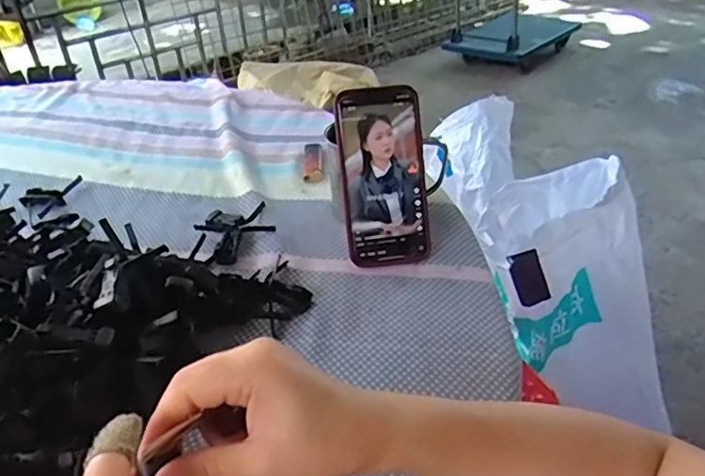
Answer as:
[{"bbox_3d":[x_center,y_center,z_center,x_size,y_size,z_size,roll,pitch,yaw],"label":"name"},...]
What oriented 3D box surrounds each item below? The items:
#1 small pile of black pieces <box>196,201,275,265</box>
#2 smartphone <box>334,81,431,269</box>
[{"bbox_3d":[-0.115,-0.008,0.570,0.072,0.017,0.076,-15,37,-16],"label":"small pile of black pieces"},{"bbox_3d":[0.028,-0.057,0.522,0.075,0.161,0.017,-6,5,-2],"label":"smartphone"}]

